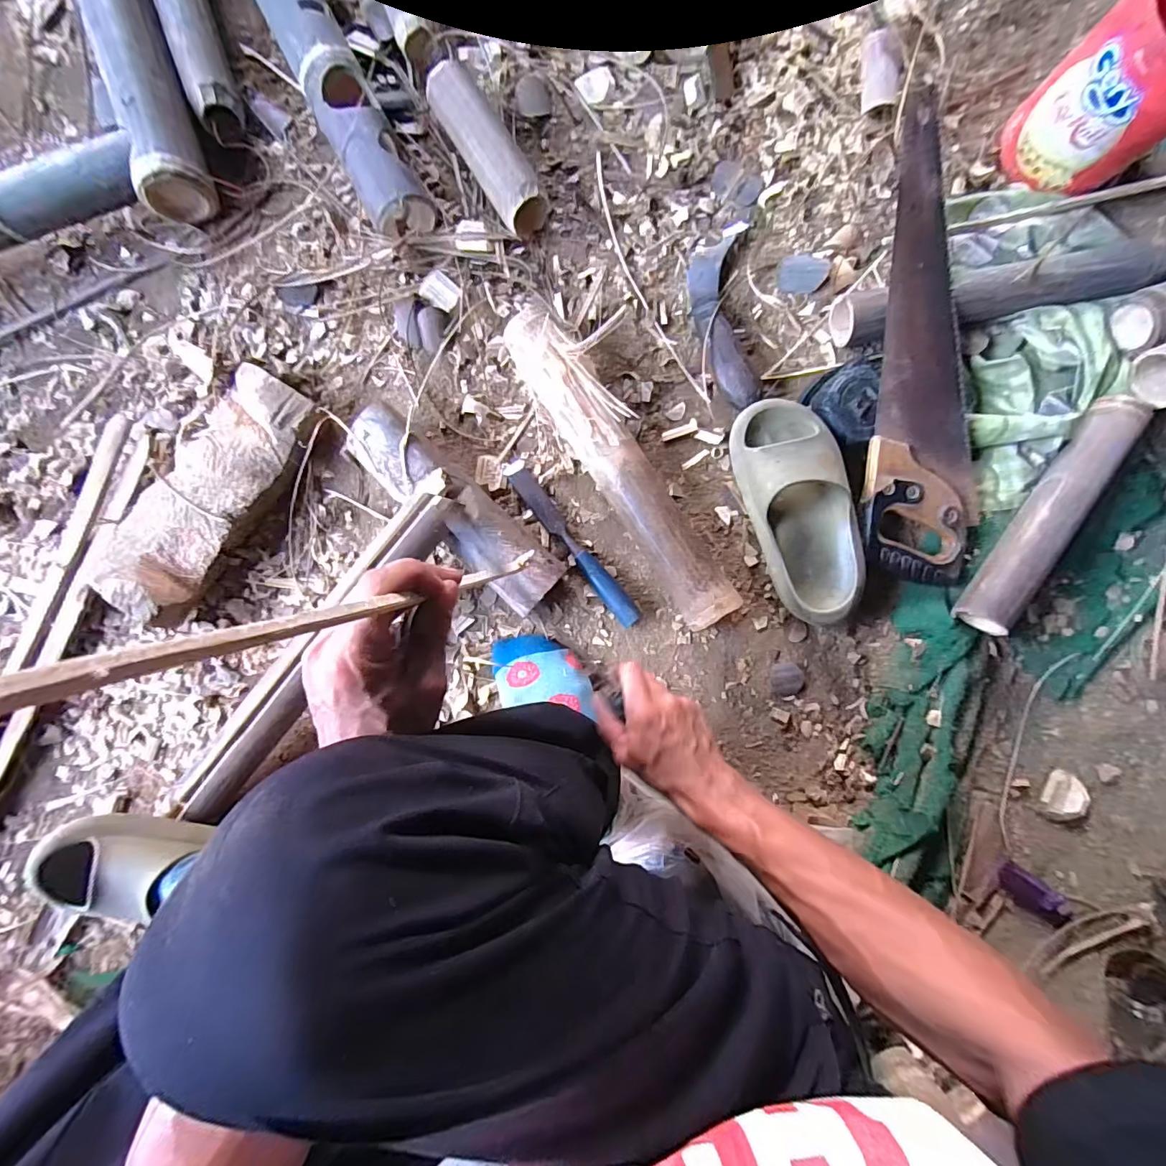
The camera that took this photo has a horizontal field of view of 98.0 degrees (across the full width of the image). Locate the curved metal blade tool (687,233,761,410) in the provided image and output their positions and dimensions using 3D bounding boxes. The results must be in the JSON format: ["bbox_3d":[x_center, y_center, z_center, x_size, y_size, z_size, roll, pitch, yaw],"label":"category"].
[{"bbox_3d":[0.162,-0.302,0.587,0.057,0.033,0.207,-8,88,1],"label":"curved metal blade tool"}]

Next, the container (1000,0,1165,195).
[{"bbox_3d":[0.565,-0.512,0.524,0.136,0.152,0.128,0,87,0],"label":"container"}]

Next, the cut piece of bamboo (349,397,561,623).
[{"bbox_3d":[-0.140,-0.081,0.564,0.274,0.069,0.078,44,88,2],"label":"cut piece of bamboo"}]

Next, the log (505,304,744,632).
[{"bbox_3d":[0.040,-0.126,0.567,0.063,0.068,0.382,-33,87,-1],"label":"log"}]

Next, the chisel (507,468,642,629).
[{"bbox_3d":[-0.010,-0.041,0.584,0.025,0.019,0.218,-39,88,0],"label":"chisel"}]

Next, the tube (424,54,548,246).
[{"bbox_3d":[-0.111,-0.494,0.581,0.052,0.062,0.188,-33,88,0],"label":"tube"}]

